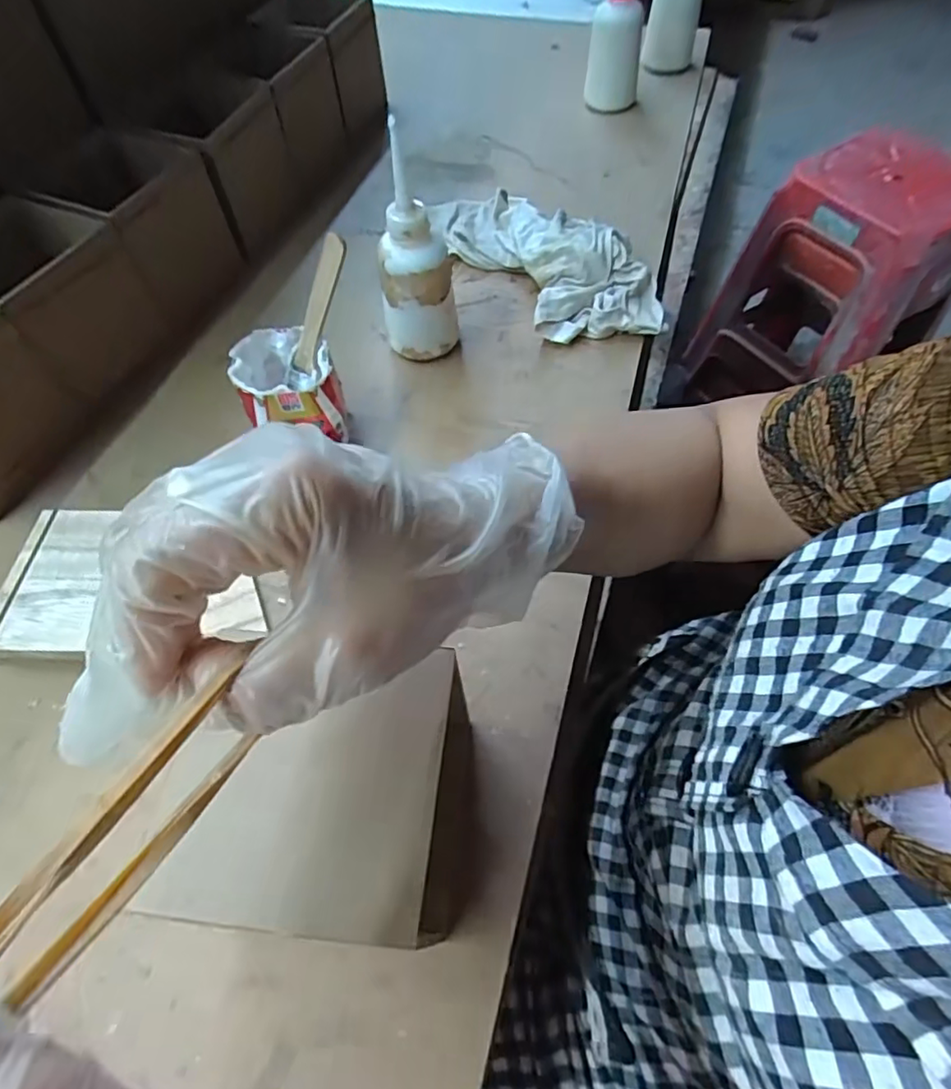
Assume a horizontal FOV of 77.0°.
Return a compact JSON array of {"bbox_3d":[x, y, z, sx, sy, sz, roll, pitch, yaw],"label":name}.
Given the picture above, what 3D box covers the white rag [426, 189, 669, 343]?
[{"bbox_3d":[0.057,-0.267,0.551,0.102,0.056,0.269,-32,63,-20],"label":"white rag"}]

